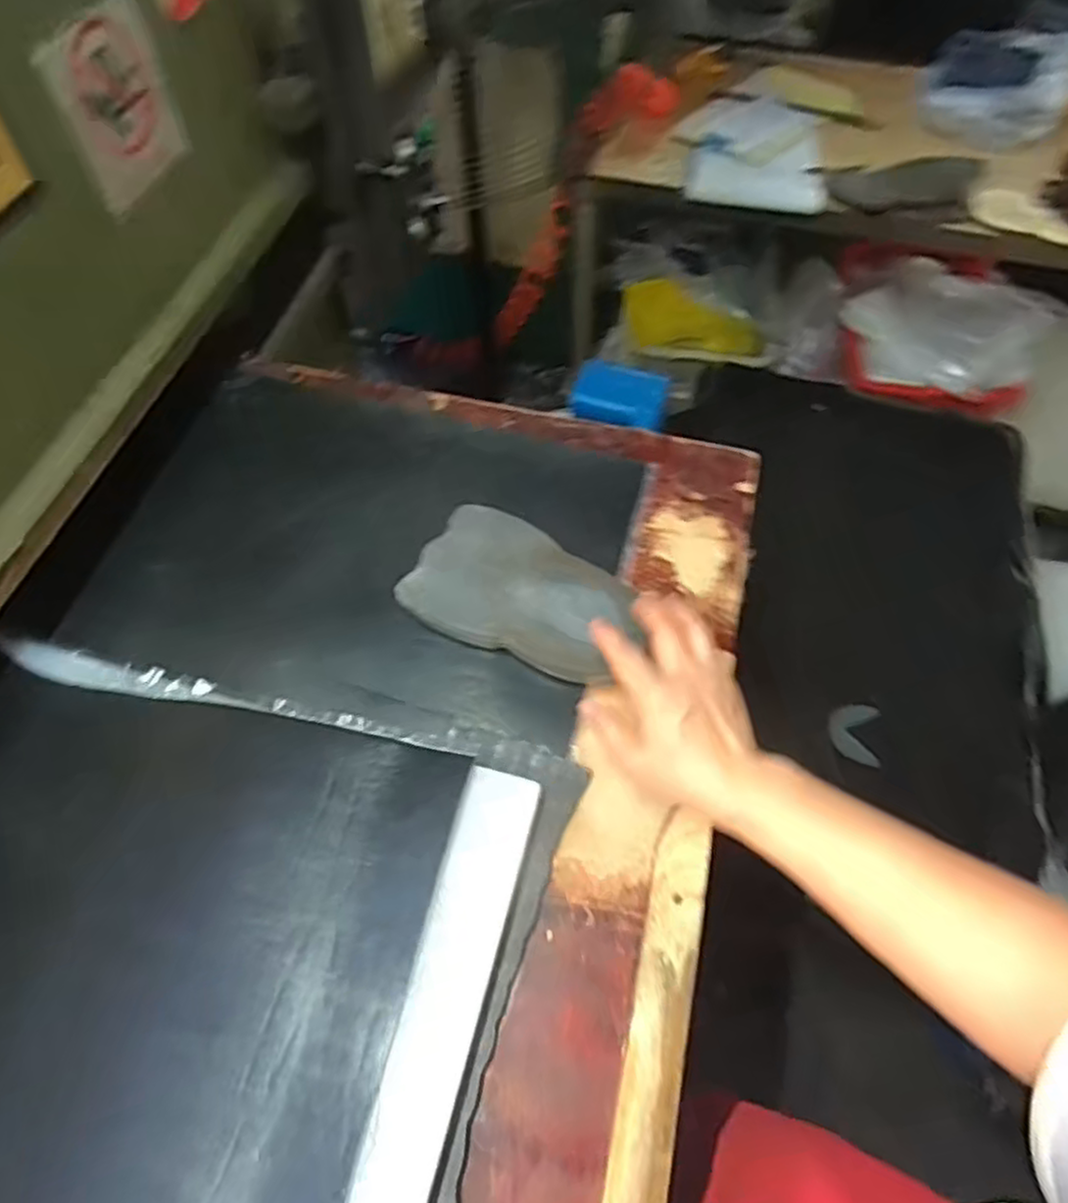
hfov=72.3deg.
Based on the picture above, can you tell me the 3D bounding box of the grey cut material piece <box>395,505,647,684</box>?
[{"bbox_3d":[-0.008,-0.007,0.574,0.169,0.022,0.109,24,63,12],"label":"grey cut material piece"}]

